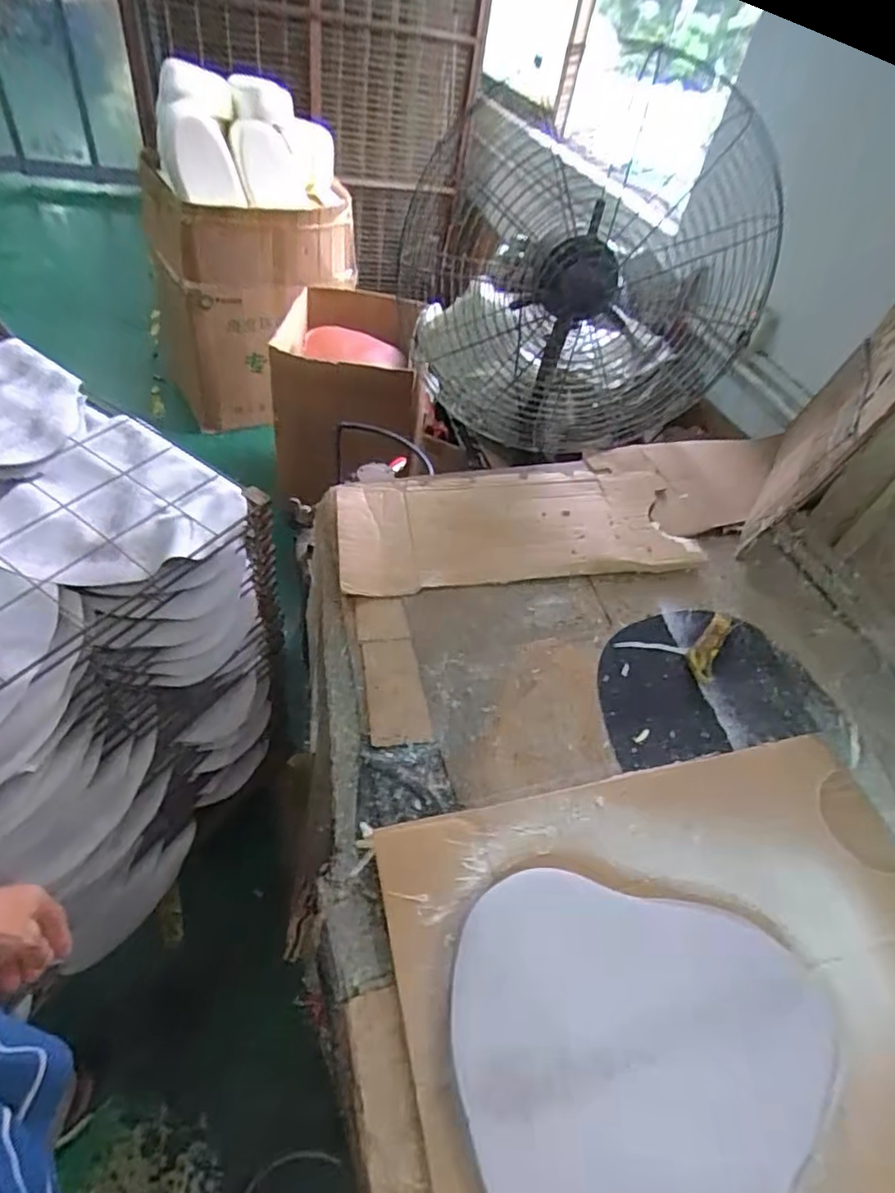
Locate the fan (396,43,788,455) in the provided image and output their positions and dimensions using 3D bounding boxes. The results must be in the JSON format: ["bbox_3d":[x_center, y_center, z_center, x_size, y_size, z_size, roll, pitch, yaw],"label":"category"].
[{"bbox_3d":[0.256,-0.614,1.192,0.673,0.659,0.243,-1,49,-13],"label":"fan"}]

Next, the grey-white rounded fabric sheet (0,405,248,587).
[{"bbox_3d":[-0.489,-0.130,0.867,0.342,0.026,0.285,29,51,15],"label":"grey-white rounded fabric sheet"}]

